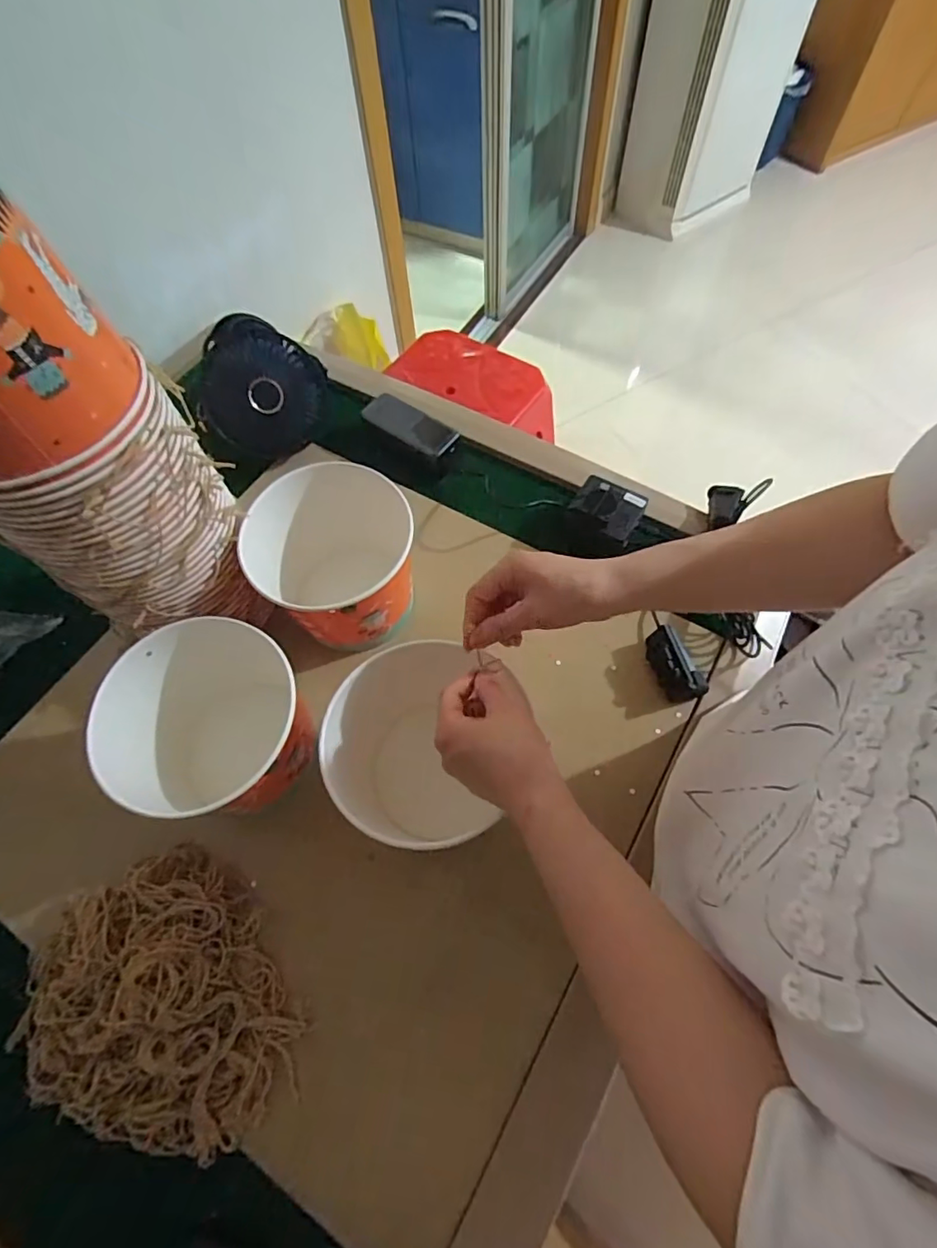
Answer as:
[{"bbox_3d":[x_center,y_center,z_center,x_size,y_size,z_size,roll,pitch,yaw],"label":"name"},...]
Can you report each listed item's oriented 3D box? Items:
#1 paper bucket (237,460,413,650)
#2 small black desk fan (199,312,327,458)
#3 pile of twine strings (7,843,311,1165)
[{"bbox_3d":[-0.136,-0.066,0.563,0.137,0.139,0.172,-5,64,1],"label":"paper bucket"},{"bbox_3d":[-0.274,-0.316,0.715,0.156,0.104,0.175,-25,65,-9],"label":"small black desk fan"},{"bbox_3d":[-0.257,0.307,0.425,0.186,0.066,0.216,-33,67,-13],"label":"pile of twine strings"}]

